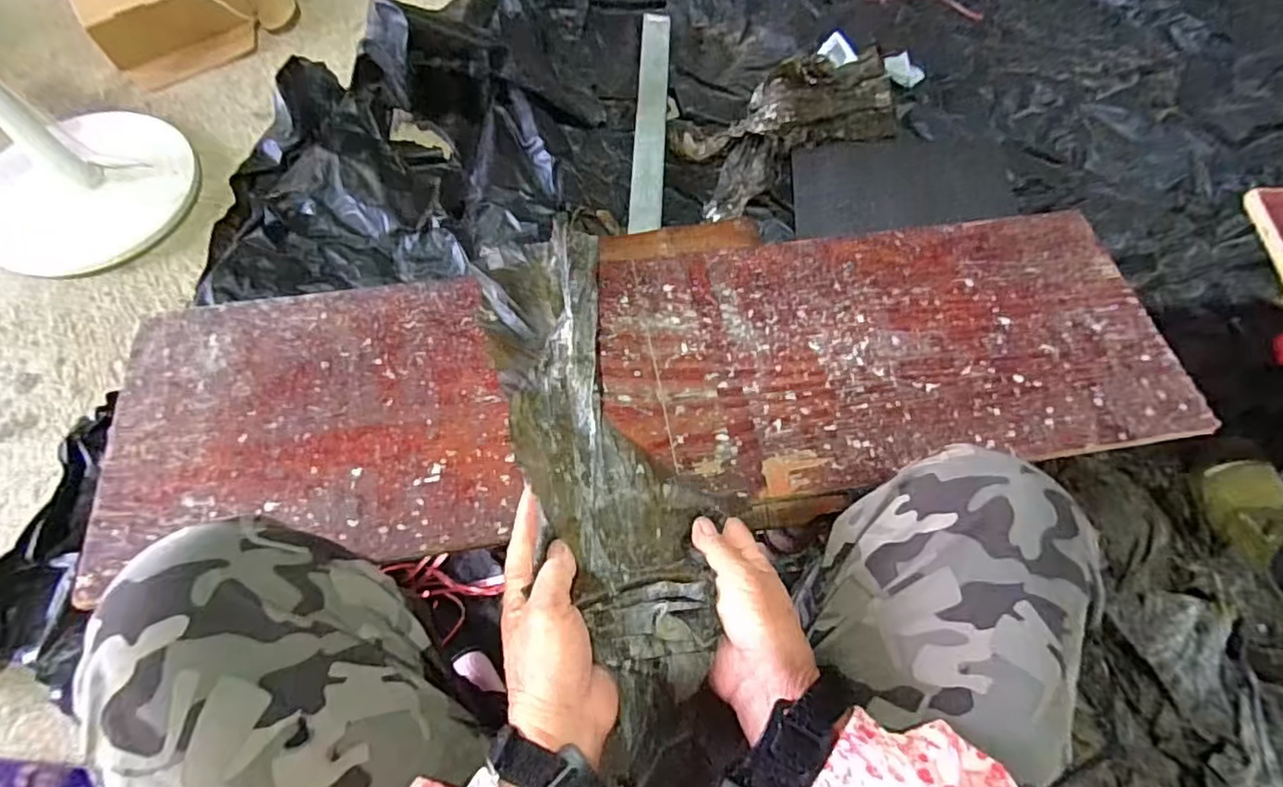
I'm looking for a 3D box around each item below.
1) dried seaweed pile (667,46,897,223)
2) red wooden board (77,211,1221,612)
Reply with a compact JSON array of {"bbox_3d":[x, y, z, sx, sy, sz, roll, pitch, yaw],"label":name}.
[{"bbox_3d":[0.255,-0.460,1.083,0.420,0.061,0.215,-26,70,-13],"label":"dried seaweed pile"},{"bbox_3d":[0.029,-0.017,0.550,0.887,0.022,0.249,-8,67,-6],"label":"red wooden board"}]

